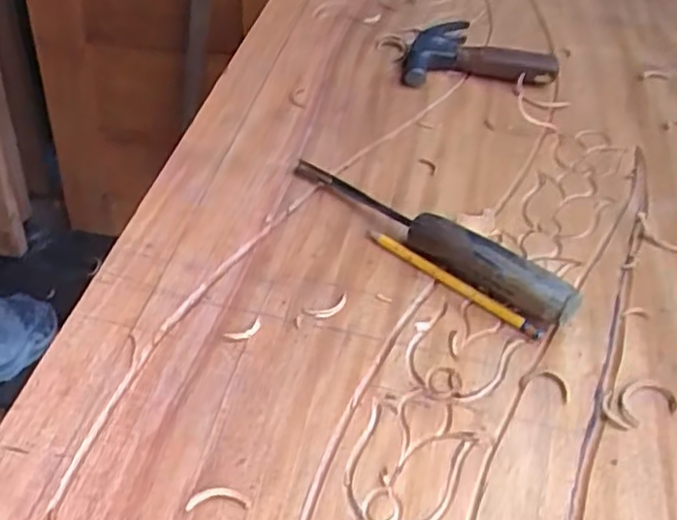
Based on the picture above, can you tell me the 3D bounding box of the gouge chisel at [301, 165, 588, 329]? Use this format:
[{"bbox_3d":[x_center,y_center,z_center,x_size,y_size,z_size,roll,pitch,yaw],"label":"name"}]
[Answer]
[{"bbox_3d":[0.061,-0.021,0.508,0.241,0.035,0.025,32,52,24],"label":"gouge chisel"}]

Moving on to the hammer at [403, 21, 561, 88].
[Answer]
[{"bbox_3d":[0.142,-0.211,0.712,0.151,0.031,0.082,0,46,-4],"label":"hammer"}]

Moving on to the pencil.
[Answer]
[{"bbox_3d":[0.081,0.015,0.496,0.143,0.008,0.010,33,52,25],"label":"pencil"}]

